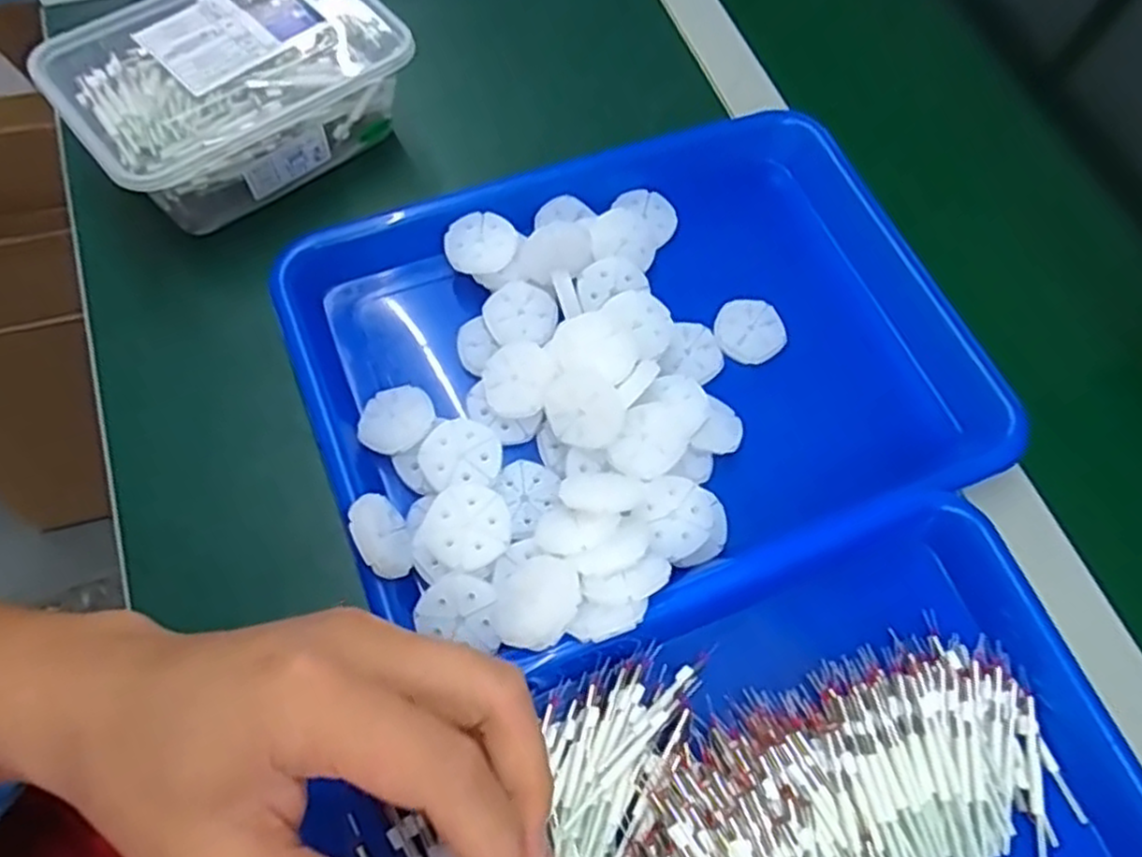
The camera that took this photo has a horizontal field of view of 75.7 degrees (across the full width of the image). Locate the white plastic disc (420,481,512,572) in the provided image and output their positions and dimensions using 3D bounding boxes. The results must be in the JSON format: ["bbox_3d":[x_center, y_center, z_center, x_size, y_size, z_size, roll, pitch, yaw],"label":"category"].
[{"bbox_3d":[-0.045,0.044,0.329,0.036,0.009,0.039,2,65,-5],"label":"white plastic disc"}]

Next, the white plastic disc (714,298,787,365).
[{"bbox_3d":[0.099,-0.053,0.404,0.038,0.008,0.036,2,65,-5],"label":"white plastic disc"}]

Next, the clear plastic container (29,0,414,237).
[{"bbox_3d":[-0.183,-0.190,0.418,0.179,0.070,0.115,-38,74,-19],"label":"clear plastic container"}]

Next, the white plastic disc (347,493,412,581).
[{"bbox_3d":[-0.081,0.045,0.320,0.010,0.035,0.035,-25,42,14],"label":"white plastic disc"}]

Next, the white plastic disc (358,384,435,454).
[{"bbox_3d":[-0.085,-0.004,0.363,0.034,0.009,0.034,2,65,-5],"label":"white plastic disc"}]

